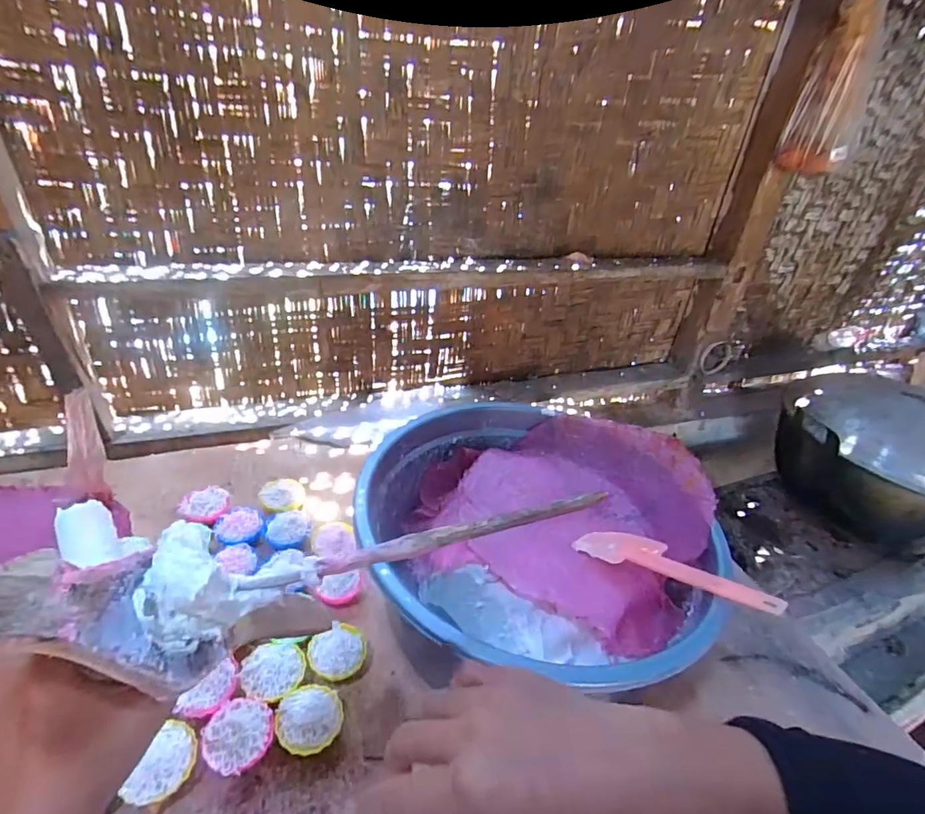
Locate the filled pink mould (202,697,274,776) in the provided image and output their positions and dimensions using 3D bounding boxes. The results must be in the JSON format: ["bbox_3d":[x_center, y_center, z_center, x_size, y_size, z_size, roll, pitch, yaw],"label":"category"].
[{"bbox_3d":[-0.213,0.315,0.469,0.059,0.042,0.065,-18,40,-34],"label":"filled pink mould"}]

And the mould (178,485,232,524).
[{"bbox_3d":[-0.365,0.143,0.703,0.061,0.025,0.062,5,32,-3],"label":"mould"}]

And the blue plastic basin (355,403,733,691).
[{"bbox_3d":[0.085,0.166,0.638,0.408,0.181,0.364,8,32,2],"label":"blue plastic basin"}]

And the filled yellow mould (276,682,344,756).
[{"bbox_3d":[-0.152,0.316,0.490,0.061,0.035,0.058,5,32,-3],"label":"filled yellow mould"}]

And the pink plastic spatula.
[{"bbox_3d":[0.227,0.175,0.541,0.063,0.016,0.226,-19,17,-34],"label":"pink plastic spatula"}]

